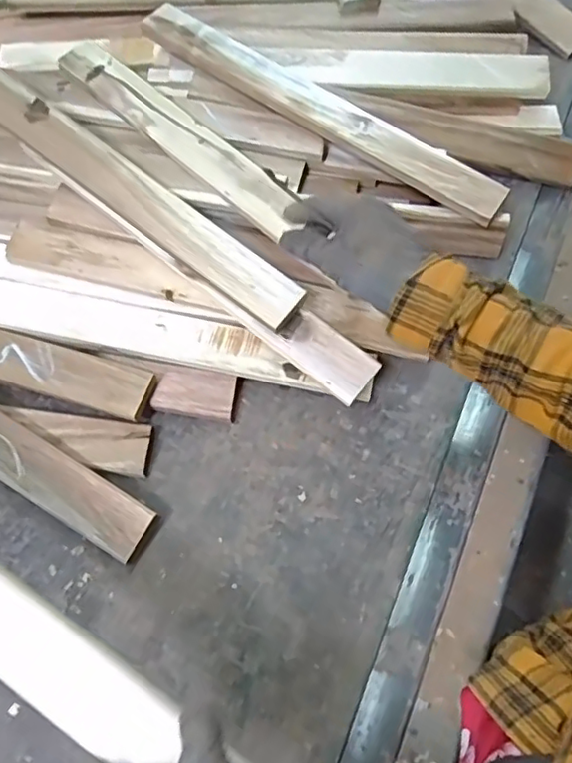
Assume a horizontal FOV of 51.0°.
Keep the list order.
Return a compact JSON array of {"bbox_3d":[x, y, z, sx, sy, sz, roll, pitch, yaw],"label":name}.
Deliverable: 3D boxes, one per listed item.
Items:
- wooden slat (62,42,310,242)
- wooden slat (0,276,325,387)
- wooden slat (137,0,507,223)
[{"bbox_3d":[-0.121,-0.274,0.651,0.341,0.013,0.050,41,75,14],"label":"wooden slat"},{"bbox_3d":[-0.164,-0.058,0.610,0.383,0.012,0.056,11,73,2],"label":"wooden slat"},{"bbox_3d":[0.036,-0.305,0.664,0.449,0.019,0.053,33,79,9],"label":"wooden slat"}]

